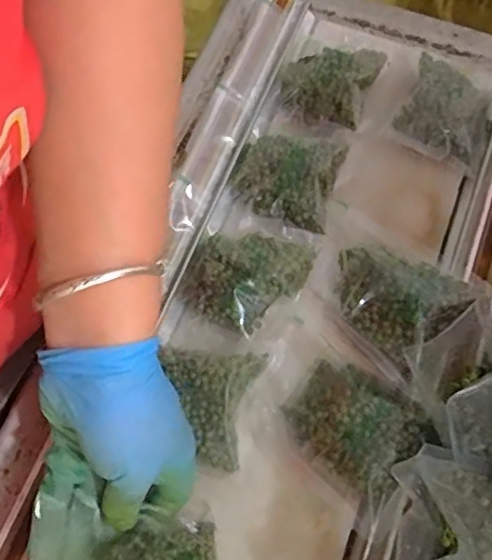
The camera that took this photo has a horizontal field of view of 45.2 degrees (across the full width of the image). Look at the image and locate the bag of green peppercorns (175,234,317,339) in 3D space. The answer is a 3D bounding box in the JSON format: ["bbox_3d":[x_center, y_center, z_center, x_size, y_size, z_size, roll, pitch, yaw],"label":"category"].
[{"bbox_3d":[-0.002,-0.002,0.418,0.080,0.021,0.073,24,71,9],"label":"bag of green peppercorns"}]

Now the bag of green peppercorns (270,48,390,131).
[{"bbox_3d":[0.066,-0.165,0.480,0.076,0.018,0.080,23,71,9],"label":"bag of green peppercorns"}]

